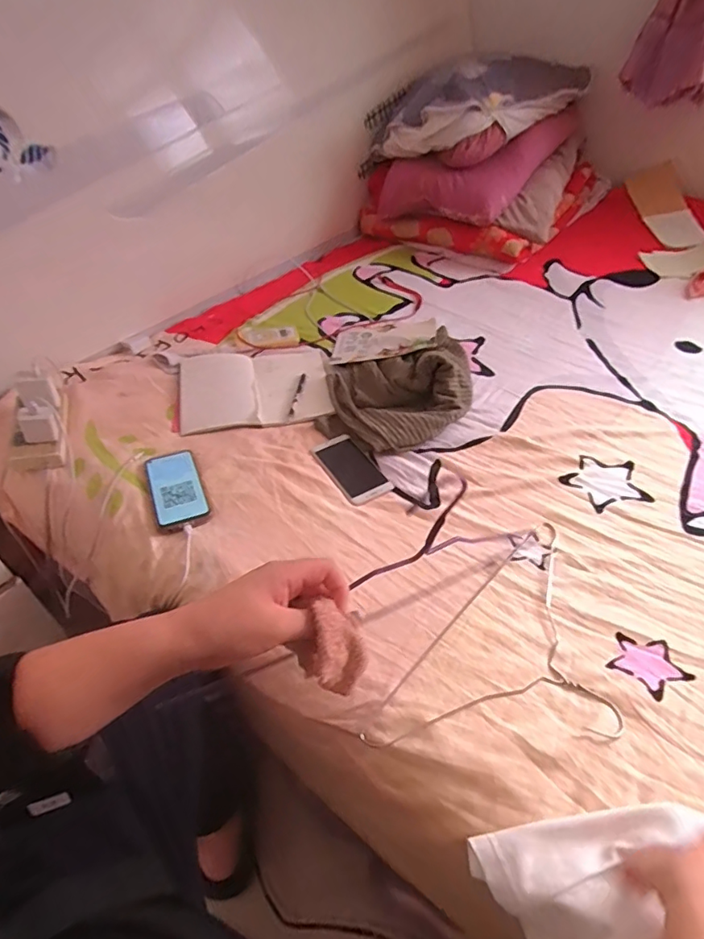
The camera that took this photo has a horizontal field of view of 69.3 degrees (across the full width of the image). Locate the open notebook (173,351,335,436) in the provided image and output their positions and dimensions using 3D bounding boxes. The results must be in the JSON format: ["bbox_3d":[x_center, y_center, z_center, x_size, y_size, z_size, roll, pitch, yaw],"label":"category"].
[{"bbox_3d":[-0.191,-0.161,0.964,0.283,0.020,0.215,-11,46,-8],"label":"open notebook"}]

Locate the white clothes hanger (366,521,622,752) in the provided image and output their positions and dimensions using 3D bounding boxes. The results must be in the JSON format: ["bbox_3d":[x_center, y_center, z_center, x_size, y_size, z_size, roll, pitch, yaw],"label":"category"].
[{"bbox_3d":[0.213,0.224,0.593,0.205,0.013,0.393,32,55,30],"label":"white clothes hanger"}]

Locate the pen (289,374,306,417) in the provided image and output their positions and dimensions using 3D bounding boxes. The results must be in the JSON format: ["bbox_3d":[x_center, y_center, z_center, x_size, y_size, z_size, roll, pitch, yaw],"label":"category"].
[{"bbox_3d":[-0.103,-0.143,0.962,0.012,0.010,0.120,5,46,8],"label":"pen"}]

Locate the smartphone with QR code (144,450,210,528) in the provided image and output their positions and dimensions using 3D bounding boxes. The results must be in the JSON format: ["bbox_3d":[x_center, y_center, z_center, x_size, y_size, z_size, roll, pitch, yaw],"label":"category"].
[{"bbox_3d":[-0.272,0.025,0.784,0.078,0.016,0.159,-19,47,-15],"label":"smartphone with QR code"}]

